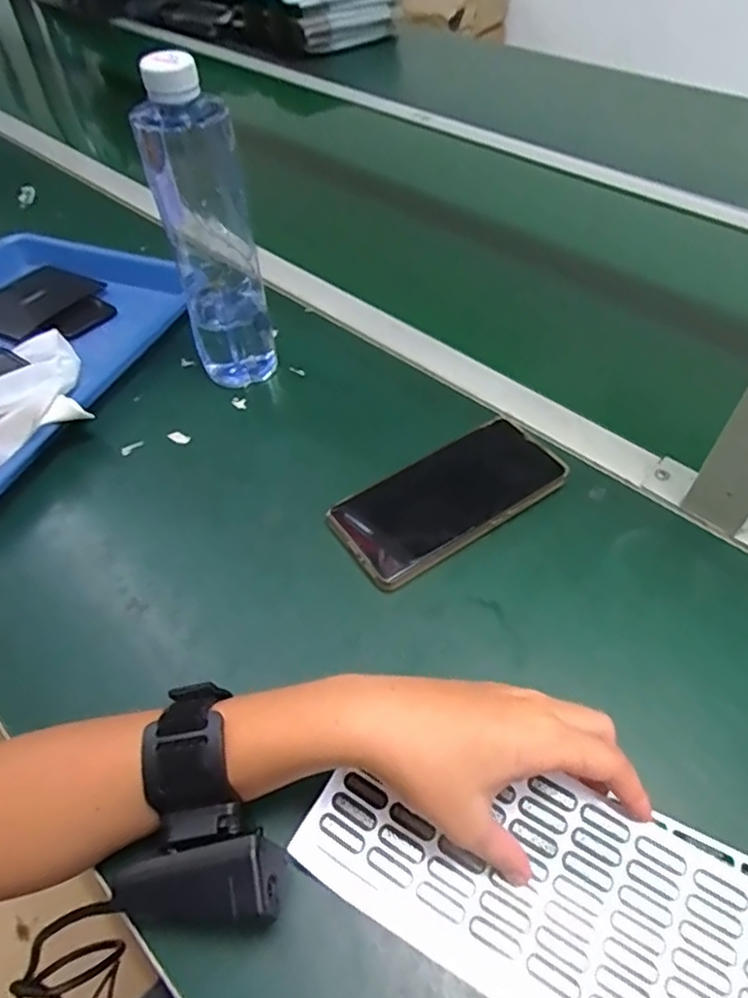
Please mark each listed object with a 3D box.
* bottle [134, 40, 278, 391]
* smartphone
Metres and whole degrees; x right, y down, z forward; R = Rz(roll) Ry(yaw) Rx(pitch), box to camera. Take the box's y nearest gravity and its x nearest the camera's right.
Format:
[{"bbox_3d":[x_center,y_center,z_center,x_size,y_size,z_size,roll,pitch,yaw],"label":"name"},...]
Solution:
[{"bbox_3d":[-0.119,-0.189,0.448,0.063,0.226,0.055,-13,52,-9],"label":"bottle"},{"bbox_3d":[0.054,-0.003,0.427,0.165,0.005,0.077,-29,59,-17],"label":"smartphone"}]

